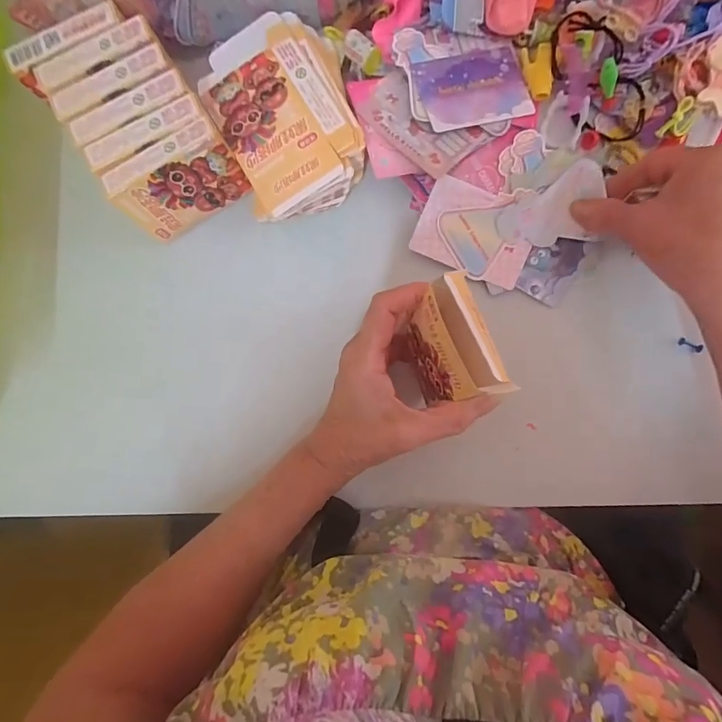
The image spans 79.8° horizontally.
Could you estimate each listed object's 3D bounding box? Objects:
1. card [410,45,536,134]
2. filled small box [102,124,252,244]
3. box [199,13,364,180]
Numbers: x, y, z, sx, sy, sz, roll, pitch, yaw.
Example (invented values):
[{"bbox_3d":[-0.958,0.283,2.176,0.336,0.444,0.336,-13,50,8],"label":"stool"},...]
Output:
[{"bbox_3d":[0.088,-0.215,0.339,0.087,0.004,0.062,-16,82,-9],"label":"card"},{"bbox_3d":[-0.134,-0.133,0.326,0.086,0.061,0.027,-31,83,2],"label":"filled small box"},{"bbox_3d":[-0.067,-0.196,0.324,0.086,0.007,0.128,-28,82,4],"label":"box"}]

